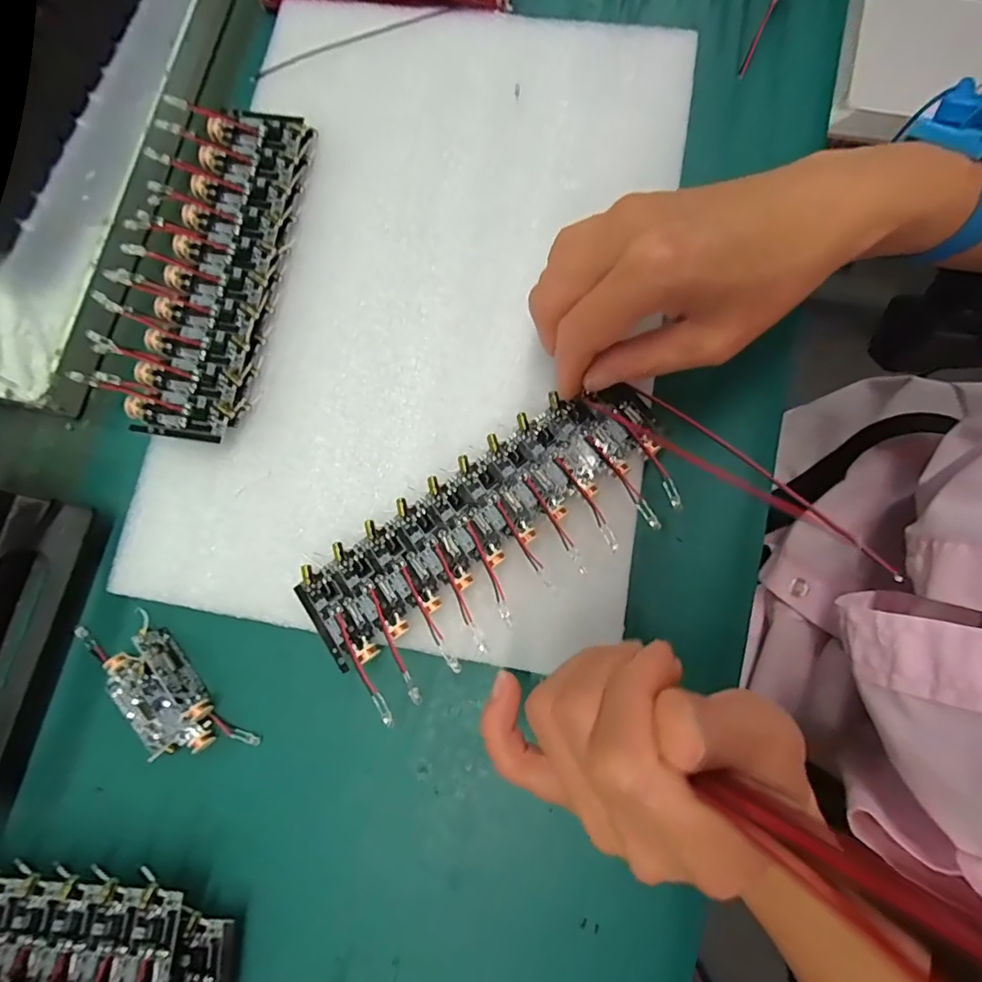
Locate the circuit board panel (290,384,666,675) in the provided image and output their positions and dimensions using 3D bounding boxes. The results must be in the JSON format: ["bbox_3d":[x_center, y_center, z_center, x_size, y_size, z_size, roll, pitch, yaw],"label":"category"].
[{"bbox_3d":[-0.005,0.007,0.225,0.160,0.008,0.047,-34,80,-4],"label":"circuit board panel"}]

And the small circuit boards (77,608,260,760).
[{"bbox_3d":[-0.140,0.082,0.227,0.088,0.014,0.030,42,85,11],"label":"small circuit boards"}]

